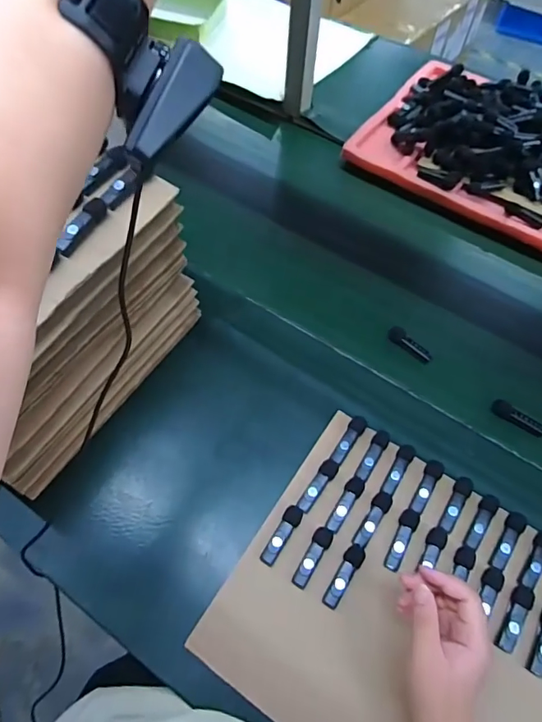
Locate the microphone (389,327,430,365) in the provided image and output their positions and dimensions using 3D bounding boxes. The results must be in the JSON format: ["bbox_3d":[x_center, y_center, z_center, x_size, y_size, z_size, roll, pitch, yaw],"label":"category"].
[{"bbox_3d":[0.189,-0.022,0.629,0.064,0.017,0.019,33,62,15],"label":"microphone"}]

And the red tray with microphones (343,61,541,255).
[{"bbox_3d":[0.420,-0.367,0.805,0.498,0.083,0.336,31,61,14],"label":"red tray with microphones"}]

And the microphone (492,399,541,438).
[{"bbox_3d":[0.312,0.072,0.584,0.064,0.018,0.020,36,63,17],"label":"microphone"}]

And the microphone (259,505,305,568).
[{"bbox_3d":[0.013,0.184,0.492,0.019,0.009,0.066,27,61,12],"label":"microphone"}]

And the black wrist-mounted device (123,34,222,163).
[{"bbox_3d":[-0.056,-0.142,0.259,0.017,0.023,0.068,37,93,17],"label":"black wrist-mounted device"}]

